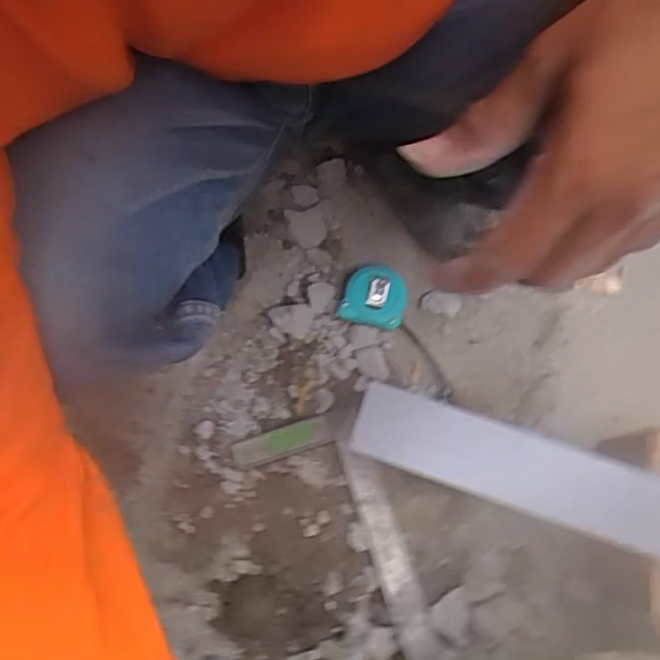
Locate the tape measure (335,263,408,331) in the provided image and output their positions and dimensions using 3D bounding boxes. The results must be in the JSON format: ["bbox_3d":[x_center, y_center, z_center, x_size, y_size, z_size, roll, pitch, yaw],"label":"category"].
[{"bbox_3d":[0.047,-0.036,0.677,0.065,0.040,0.062,14,79,4],"label":"tape measure"}]

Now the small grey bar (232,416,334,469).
[{"bbox_3d":[-0.049,0.115,0.658,0.101,0.012,0.029,-18,79,-3],"label":"small grey bar"}]

